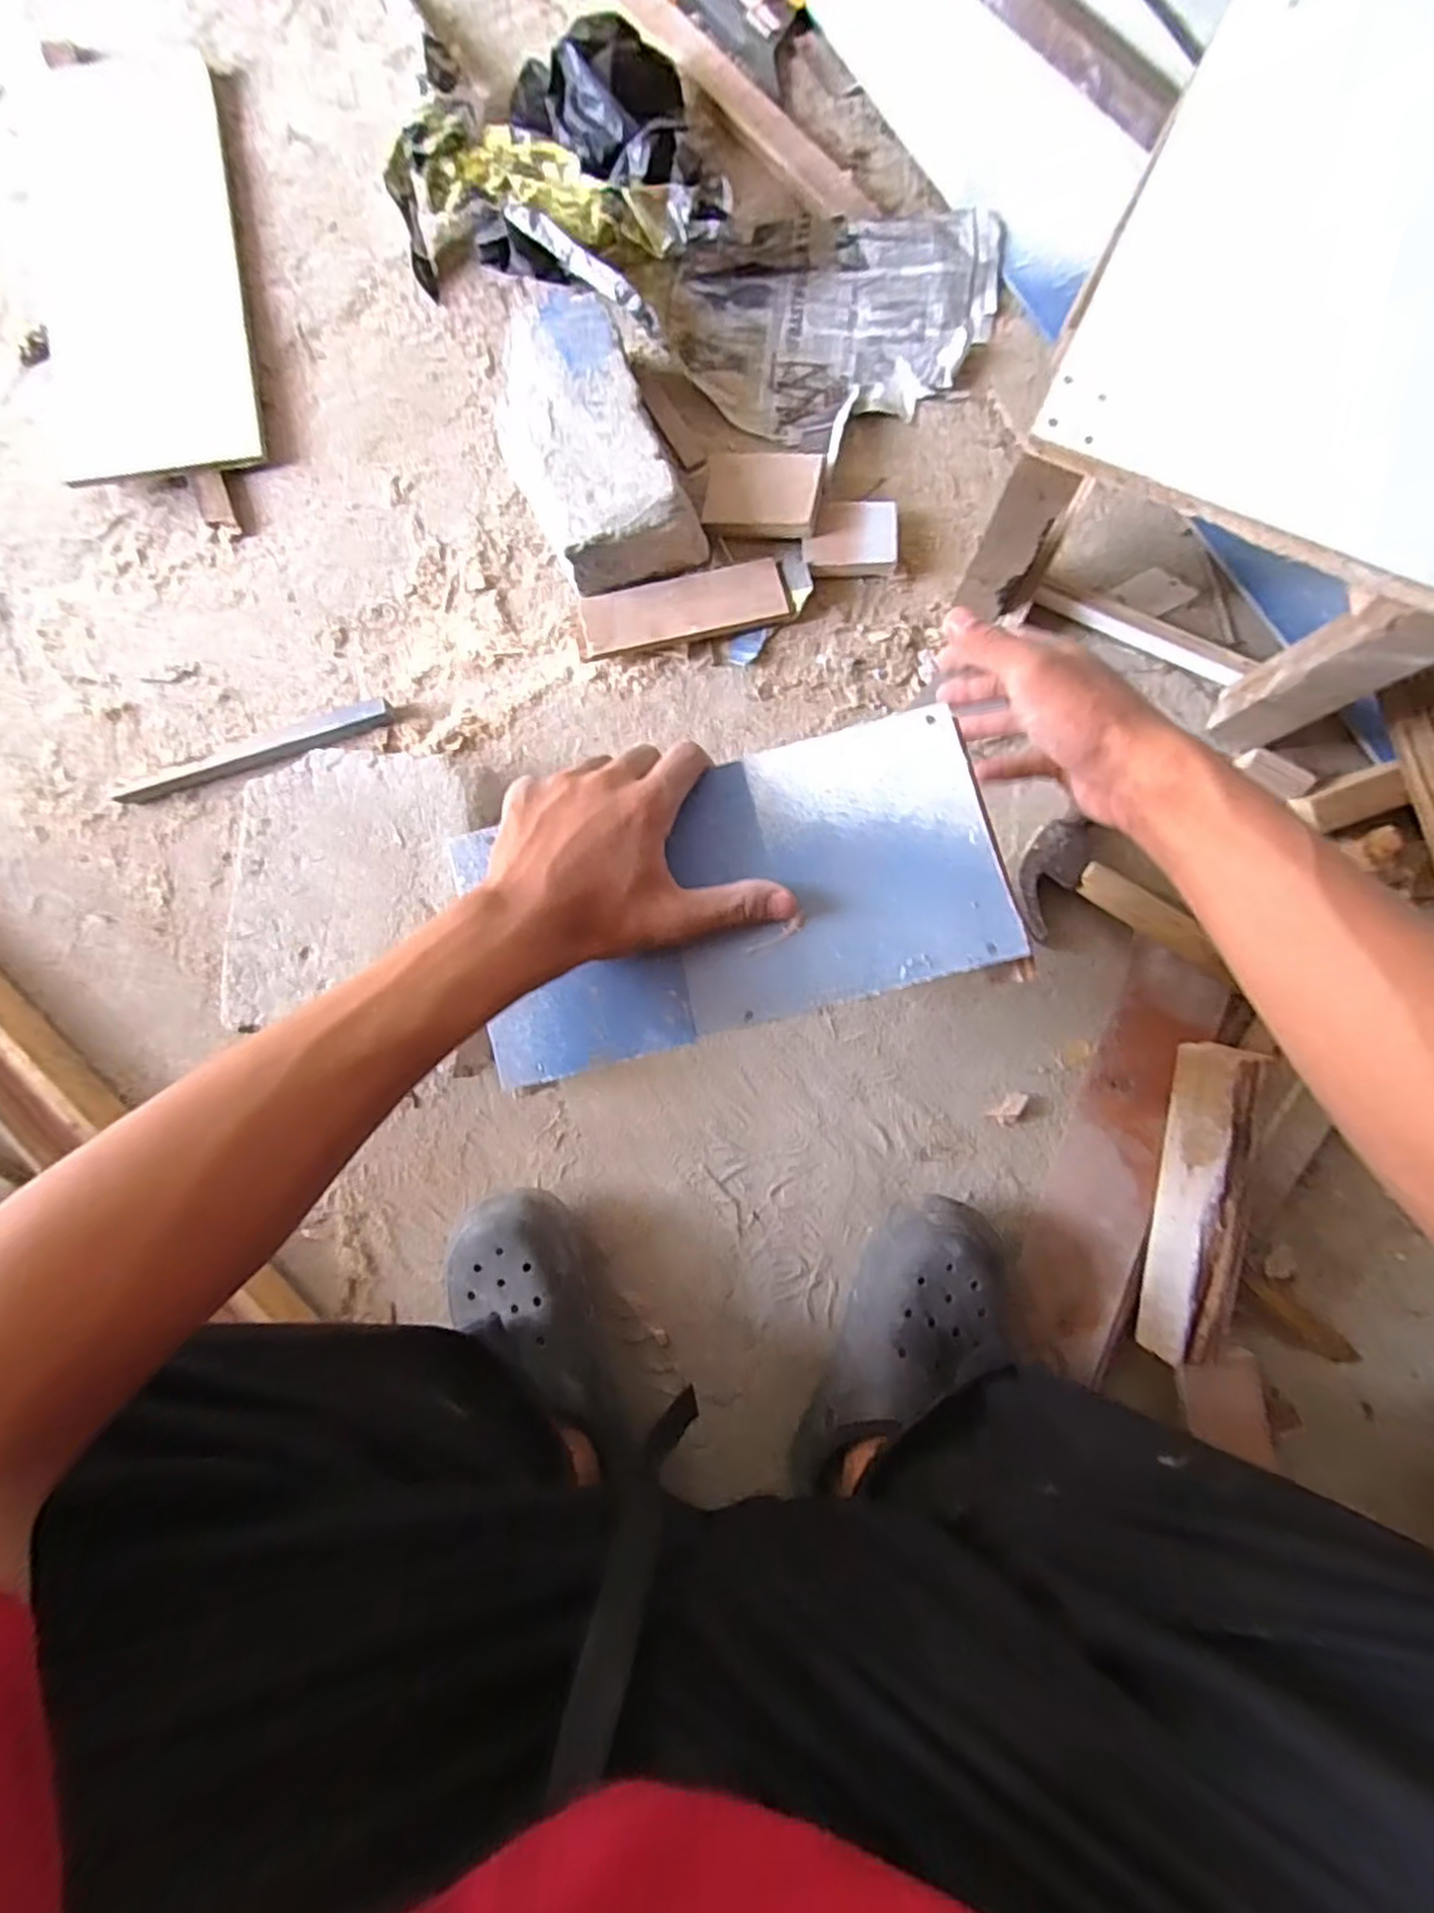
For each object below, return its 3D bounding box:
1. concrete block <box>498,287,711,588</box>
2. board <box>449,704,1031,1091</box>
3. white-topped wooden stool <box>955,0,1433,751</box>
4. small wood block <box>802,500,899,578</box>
[{"bbox_3d":[-0.106,-0.419,0.588,0.125,0.075,0.219,-25,86,2],"label":"concrete block"},{"bbox_3d":[0.007,-0.030,0.357,0.268,0.010,0.133,-14,85,3],"label":"board"},{"bbox_3d":[0.368,-0.353,0.475,0.266,0.231,0.281,27,89,4],"label":"white-topped wooden stool"},{"bbox_3d":[0.114,-0.359,0.599,0.079,0.020,0.057,-3,87,3],"label":"small wood block"}]

